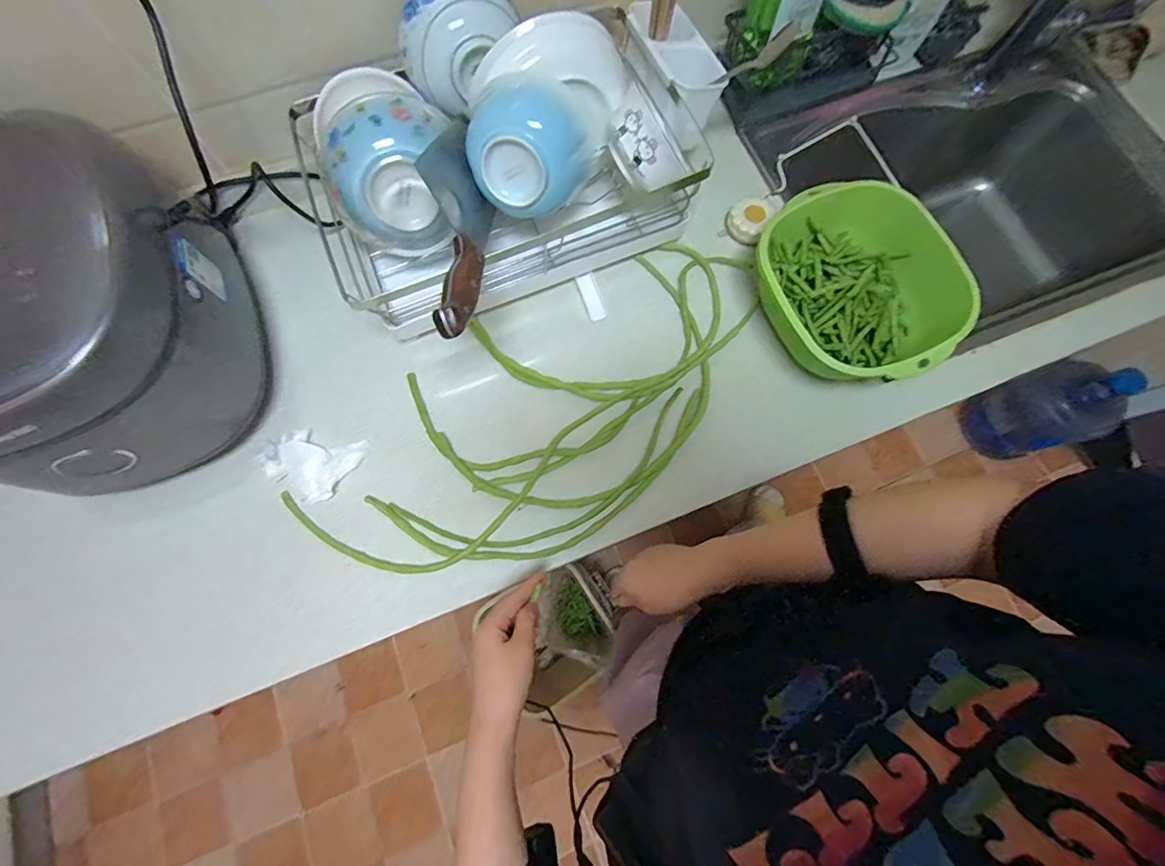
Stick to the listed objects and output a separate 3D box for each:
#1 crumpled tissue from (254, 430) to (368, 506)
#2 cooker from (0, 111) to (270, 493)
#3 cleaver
[{"bbox_3d":[-0.311,0.026,0.560,0.095,0.020,0.084,32,76,7],"label":"crumpled tissue"},{"bbox_3d":[-0.467,-0.104,0.460,0.220,0.207,0.268,-27,77,-9],"label":"cooker"},{"bbox_3d":[-0.118,-0.205,0.452,0.015,0.089,0.288,-23,43,22],"label":"cleaver"}]

